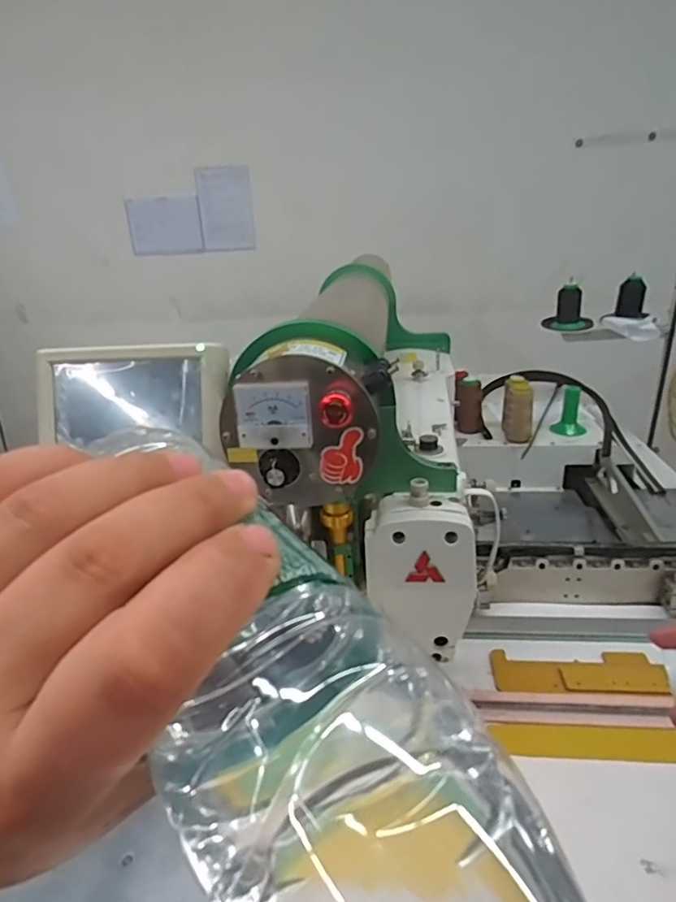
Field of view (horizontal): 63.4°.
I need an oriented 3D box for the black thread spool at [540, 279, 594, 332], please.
[{"bbox_3d":[0.515,-0.318,1.217,0.100,0.105,0.087,1,23,11],"label":"black thread spool"}]

